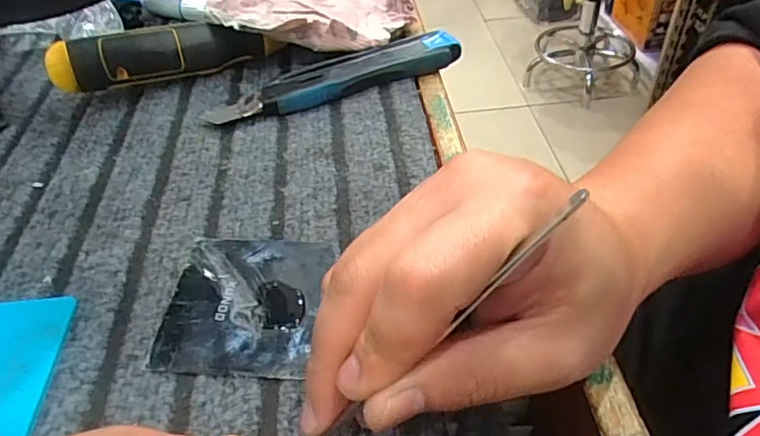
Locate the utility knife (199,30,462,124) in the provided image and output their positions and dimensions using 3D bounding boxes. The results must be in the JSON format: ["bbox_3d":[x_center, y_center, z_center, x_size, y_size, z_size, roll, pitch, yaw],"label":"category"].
[{"bbox_3d":[-0.028,-0.096,0.392,0.181,0.018,0.031,-22,46,-19],"label":"utility knife"}]

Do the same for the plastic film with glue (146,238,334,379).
[{"bbox_3d":[-0.063,0.037,0.263,0.070,0.004,0.079,3,43,7],"label":"plastic film with glue"}]

